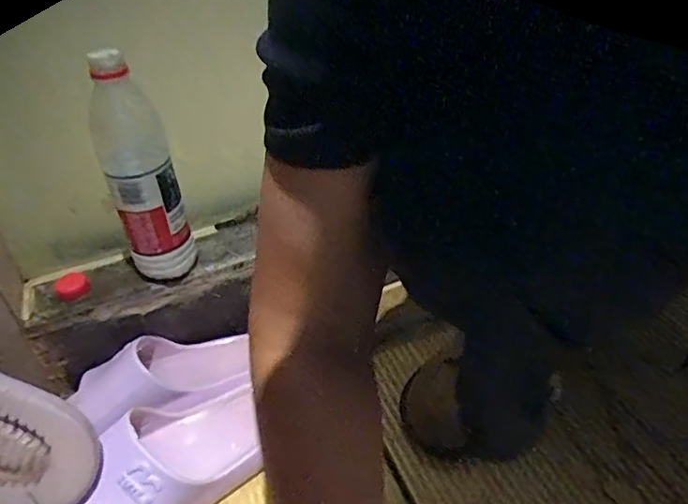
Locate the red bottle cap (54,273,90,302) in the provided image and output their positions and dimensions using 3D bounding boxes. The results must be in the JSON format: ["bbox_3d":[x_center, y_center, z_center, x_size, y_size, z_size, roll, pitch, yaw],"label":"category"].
[{"bbox_3d":[-0.276,0.034,0.563,0.032,0.015,0.032,-3,37,2],"label":"red bottle cap"}]

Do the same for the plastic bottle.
[{"bbox_3d":[-0.188,-0.071,0.513,0.060,0.213,0.059,-17,39,-16],"label":"plastic bottle"}]

